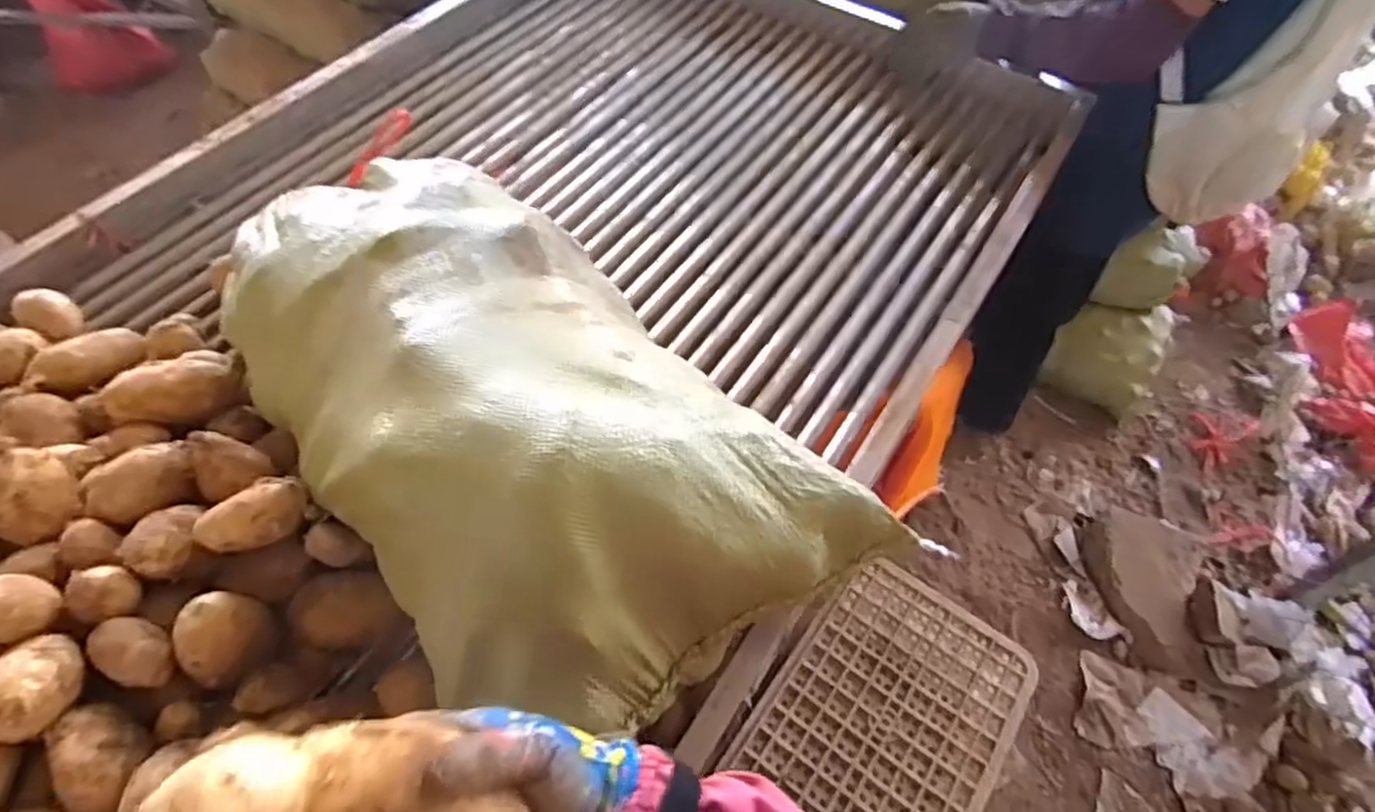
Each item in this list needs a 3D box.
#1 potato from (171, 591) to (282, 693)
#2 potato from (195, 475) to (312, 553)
[{"bbox_3d":[-0.374,0.185,0.582,0.061,0.054,0.053,-33,62,-25],"label":"potato"},{"bbox_3d":[-0.371,0.095,0.618,0.085,0.038,0.038,-32,62,-25],"label":"potato"}]

